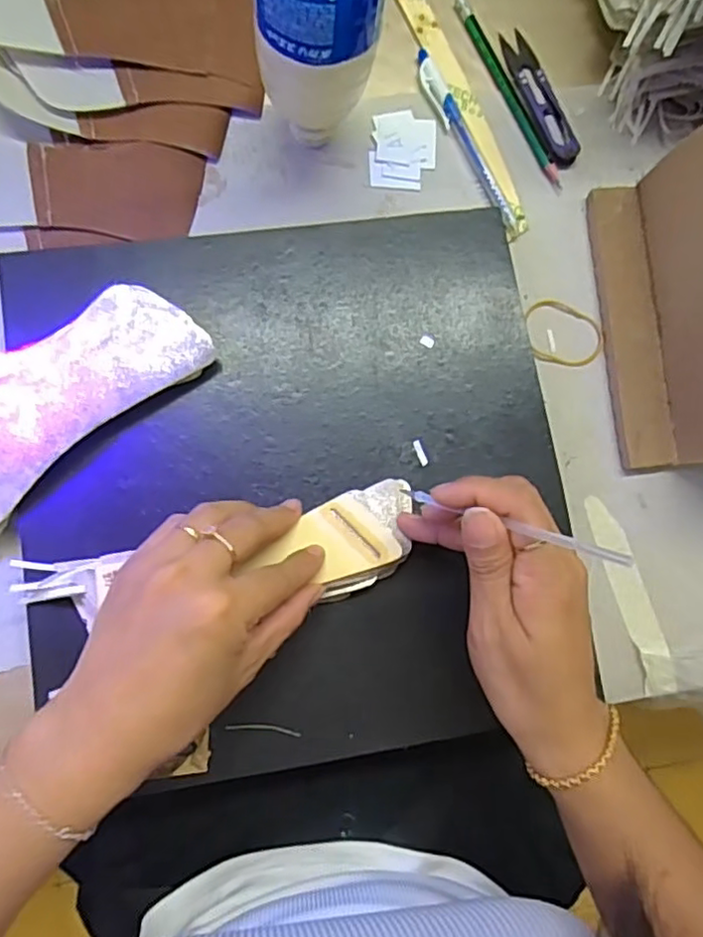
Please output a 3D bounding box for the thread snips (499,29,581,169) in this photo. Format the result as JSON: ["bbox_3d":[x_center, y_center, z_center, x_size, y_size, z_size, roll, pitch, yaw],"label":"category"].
[{"bbox_3d":[0.125,-0.249,0.422,0.023,0.008,0.100,-20,86,-8],"label":"thread snips"}]

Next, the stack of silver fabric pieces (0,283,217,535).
[{"bbox_3d":[-0.175,-0.037,0.353,0.181,0.047,0.090,-40,89,-9],"label":"stack of silver fabric pieces"}]

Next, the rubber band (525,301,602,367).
[{"bbox_3d":[0.136,-0.086,0.407,0.052,0.004,0.040,31,82,-2],"label":"rubber band"}]

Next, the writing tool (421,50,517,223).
[{"bbox_3d":[0.075,-0.217,0.414,0.014,0.007,0.128,-30,88,-8],"label":"writing tool"}]

